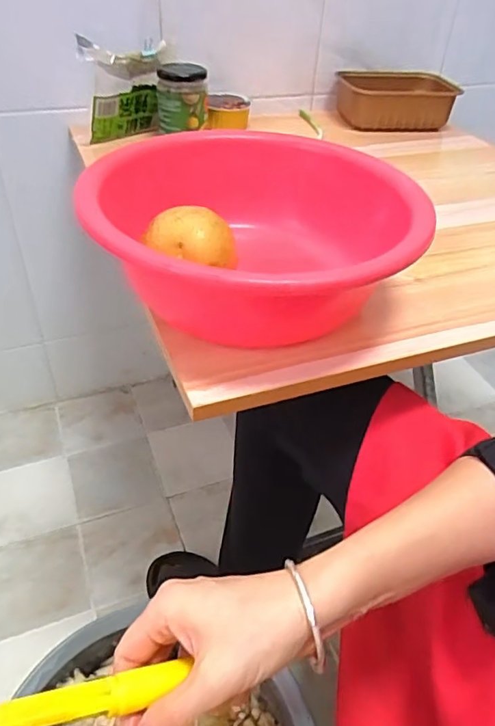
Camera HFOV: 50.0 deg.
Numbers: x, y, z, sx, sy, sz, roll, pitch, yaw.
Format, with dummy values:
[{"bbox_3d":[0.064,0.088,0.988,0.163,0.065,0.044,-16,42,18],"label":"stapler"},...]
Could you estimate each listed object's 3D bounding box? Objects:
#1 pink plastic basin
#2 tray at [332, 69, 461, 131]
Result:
[{"bbox_3d":[0.002,-0.107,0.444,0.251,0.100,0.256,1,40,-1],"label":"pink plastic basin"},{"bbox_3d":[0.223,-0.411,0.835,0.169,0.063,0.110,-3,40,-8],"label":"tray"}]

